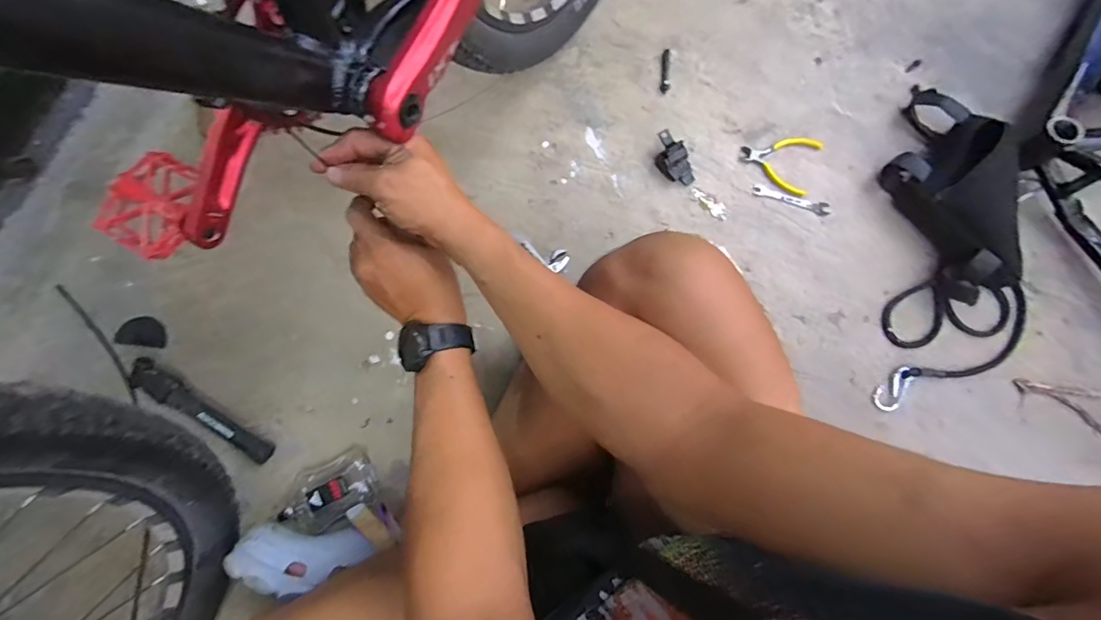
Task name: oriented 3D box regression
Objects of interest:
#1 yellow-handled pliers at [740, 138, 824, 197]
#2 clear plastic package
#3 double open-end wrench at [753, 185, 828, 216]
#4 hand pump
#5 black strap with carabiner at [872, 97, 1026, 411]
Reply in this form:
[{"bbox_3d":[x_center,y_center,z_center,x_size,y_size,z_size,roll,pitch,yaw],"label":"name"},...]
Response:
[{"bbox_3d":[0.342,-0.227,0.694,0.107,0.008,0.091,21,80,3],"label":"yellow-handled pliers"},{"bbox_3d":[-0.283,0.232,0.590,0.119,0.029,0.073,-26,81,-6],"label":"clear plastic package"},{"bbox_3d":[0.356,-0.162,0.687,0.108,0.004,0.022,17,79,2],"label":"double open-end wrench"},{"bbox_3d":[-0.451,0.130,0.602,0.206,0.034,0.038,30,81,3],"label":"hand pump"},{"bbox_3d":[0.581,-0.091,0.643,0.218,0.060,0.466,7,79,0],"label":"black strap with carabiner"}]

